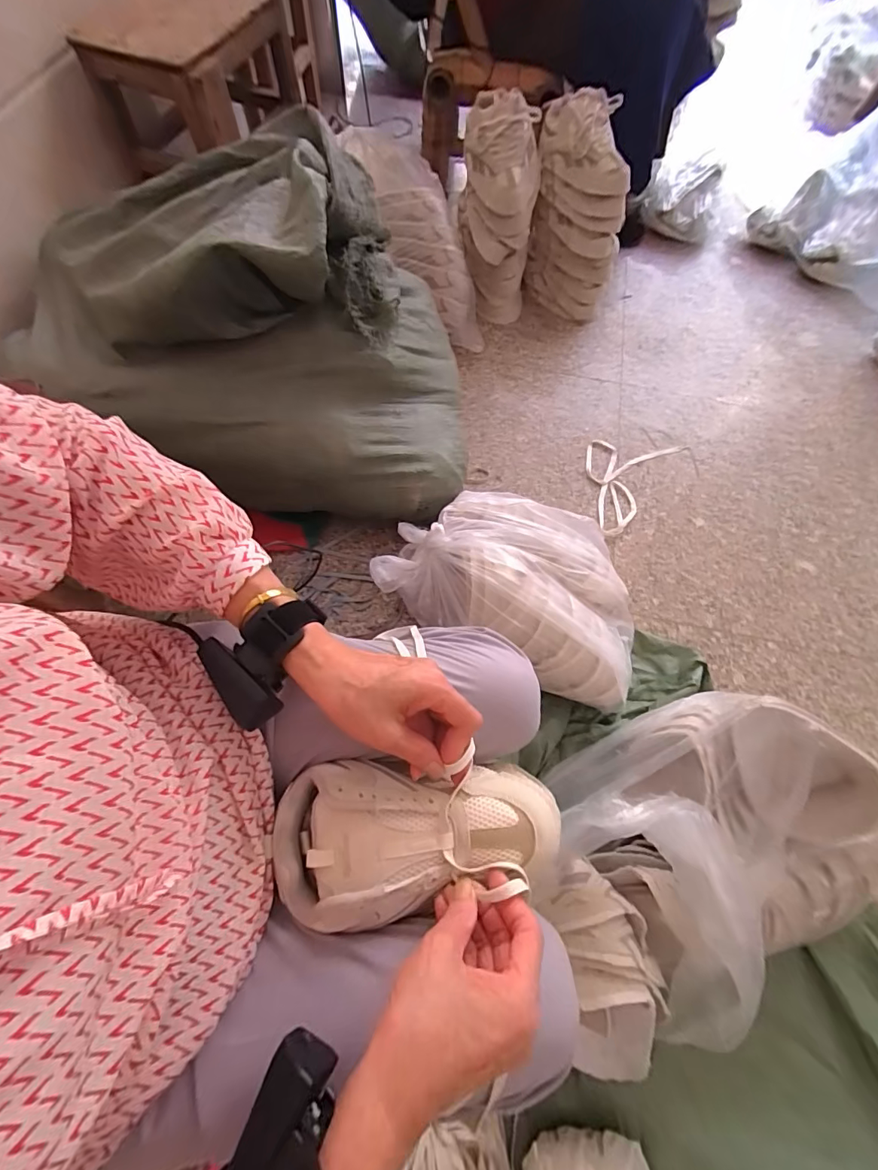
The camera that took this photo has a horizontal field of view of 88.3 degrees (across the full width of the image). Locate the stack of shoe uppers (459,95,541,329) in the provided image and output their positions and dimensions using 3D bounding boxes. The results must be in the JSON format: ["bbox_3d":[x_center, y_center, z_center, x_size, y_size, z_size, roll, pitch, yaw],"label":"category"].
[{"bbox_3d":[0.128,-0.826,1.027,0.167,0.354,0.160,5,67,0],"label":"stack of shoe uppers"}]

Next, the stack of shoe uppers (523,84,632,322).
[{"bbox_3d":[0.312,-0.841,1.053,0.202,0.364,0.166,5,67,0],"label":"stack of shoe uppers"}]

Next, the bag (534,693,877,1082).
[{"bbox_3d":[0.327,0.359,0.583,0.472,0.199,0.342,-25,71,-12],"label":"bag"}]

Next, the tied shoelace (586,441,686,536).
[{"bbox_3d":[0.393,-0.248,0.995,0.166,0.014,0.313,37,71,12],"label":"tied shoelace"}]

